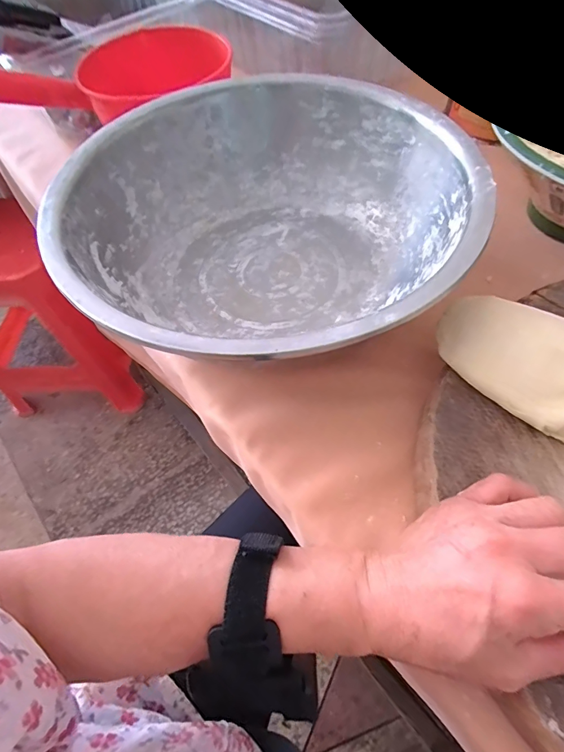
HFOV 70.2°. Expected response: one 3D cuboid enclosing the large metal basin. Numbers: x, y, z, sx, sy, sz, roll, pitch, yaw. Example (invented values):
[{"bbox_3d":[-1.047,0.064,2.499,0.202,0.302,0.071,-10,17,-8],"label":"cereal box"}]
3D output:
[{"bbox_3d":[-0.012,-0.133,0.358,0.330,0.105,0.328,-2,57,3],"label":"large metal basin"}]

